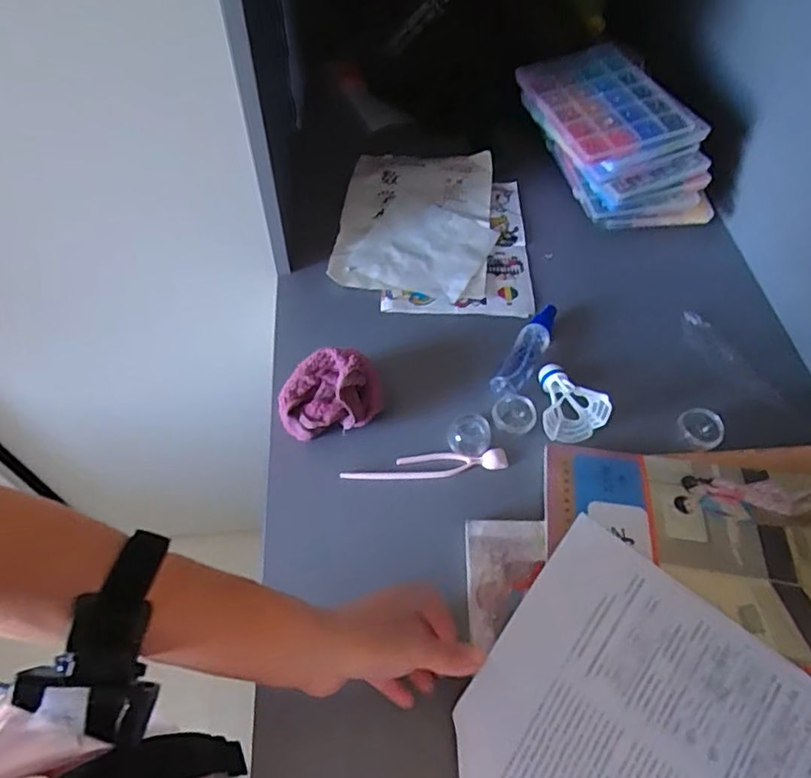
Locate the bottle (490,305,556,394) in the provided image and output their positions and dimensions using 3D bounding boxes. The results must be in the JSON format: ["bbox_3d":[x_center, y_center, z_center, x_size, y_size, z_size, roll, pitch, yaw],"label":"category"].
[{"bbox_3d":[0.130,-0.040,0.627,0.028,0.025,0.133,27,59,16],"label":"bottle"}]

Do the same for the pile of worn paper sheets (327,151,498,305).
[{"bbox_3d":[0.016,-0.223,0.760,0.191,0.011,0.282,8,56,4],"label":"pile of worn paper sheets"}]

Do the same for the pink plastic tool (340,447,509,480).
[{"bbox_3d":[0.019,0.072,0.557,0.155,0.004,0.022,-5,56,-5],"label":"pink plastic tool"}]

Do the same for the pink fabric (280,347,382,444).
[{"bbox_3d":[-0.072,0.002,0.566,0.098,0.062,0.071,-12,57,-9],"label":"pink fabric"}]

